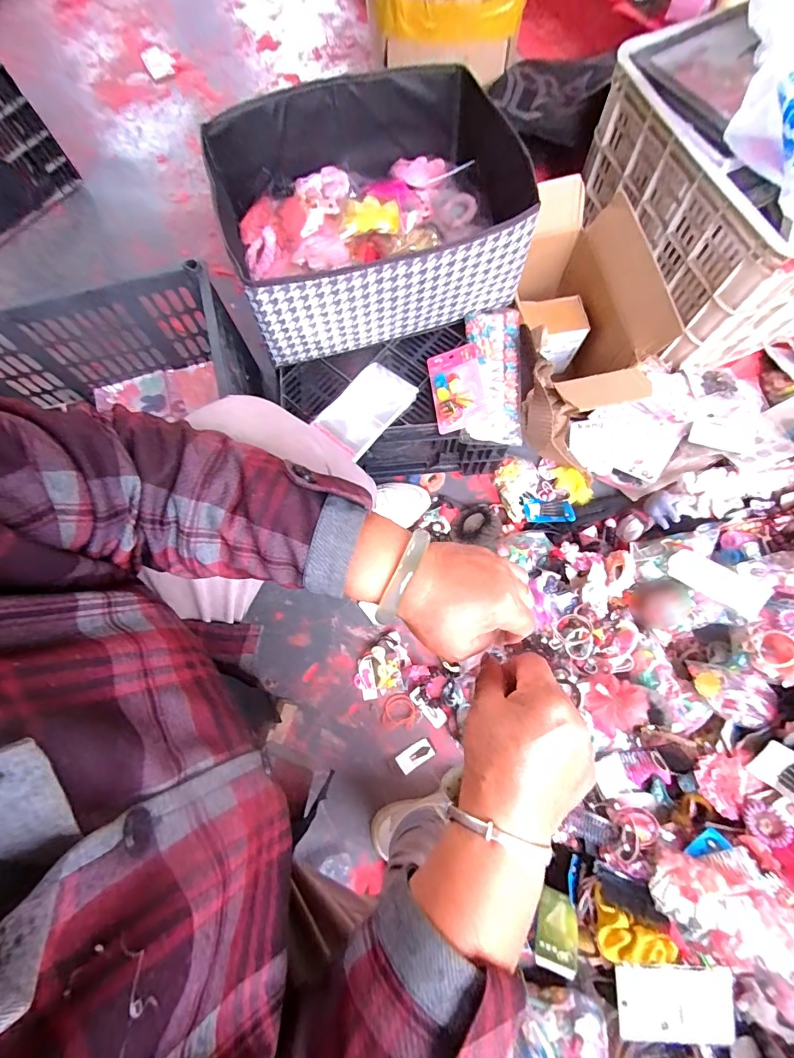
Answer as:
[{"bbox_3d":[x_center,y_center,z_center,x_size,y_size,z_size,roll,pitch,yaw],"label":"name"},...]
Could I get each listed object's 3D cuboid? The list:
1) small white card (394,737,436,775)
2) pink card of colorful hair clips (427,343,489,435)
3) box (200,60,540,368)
[{"bbox_3d":[0.030,0.382,0.730,0.064,0.010,0.031,-32,76,-7],"label":"small white card"},{"bbox_3d":[0.093,-0.221,0.678,0.078,0.019,0.133,-11,72,12],"label":"pink card of colorful hair clips"},{"bbox_3d":[-0.021,-0.478,0.659,0.455,0.156,0.347,-17,75,-3],"label":"box"}]

